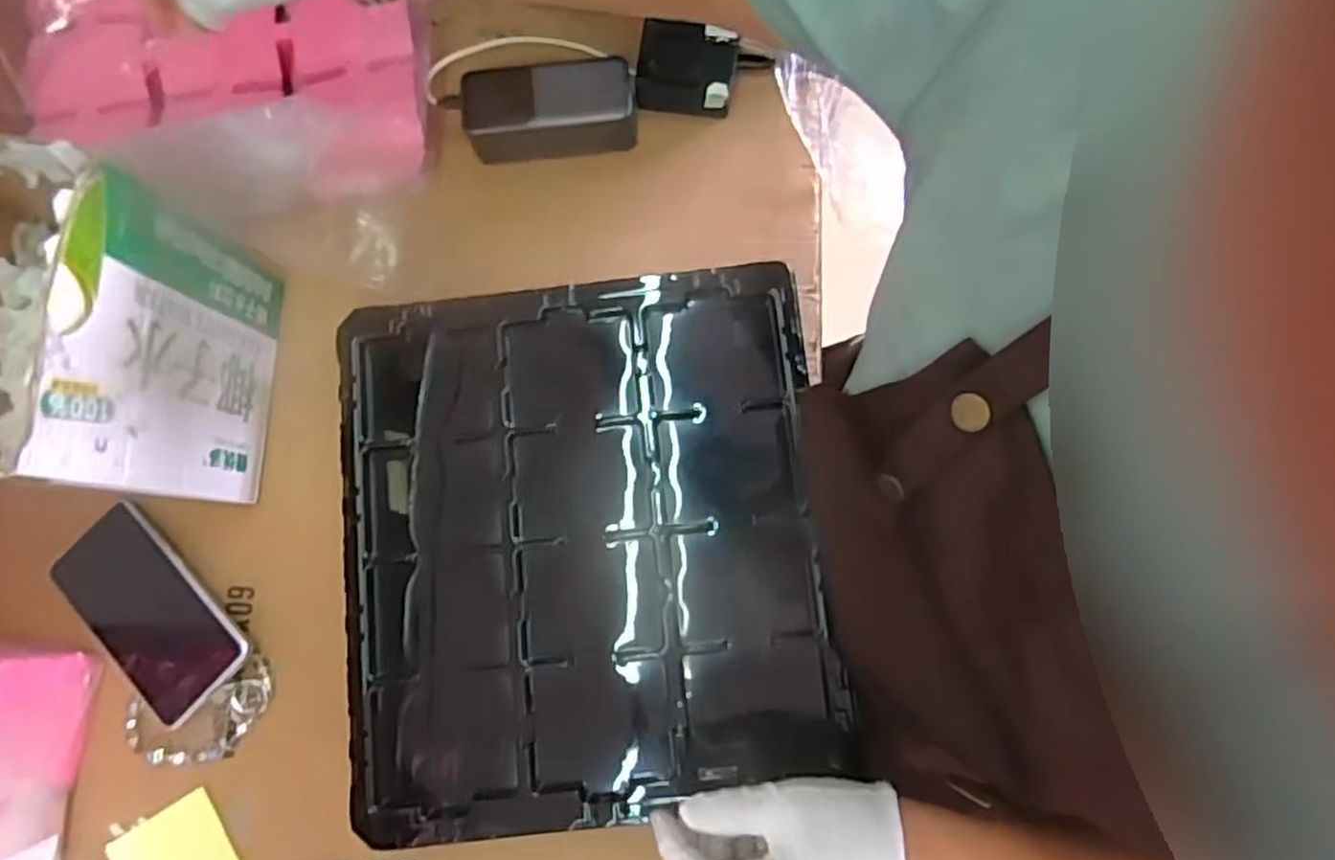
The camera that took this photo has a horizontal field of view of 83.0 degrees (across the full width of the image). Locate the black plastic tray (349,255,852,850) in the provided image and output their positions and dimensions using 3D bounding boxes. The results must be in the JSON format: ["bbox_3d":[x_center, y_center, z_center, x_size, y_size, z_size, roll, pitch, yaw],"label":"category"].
[{"bbox_3d":[-0.060,0.077,0.529,0.328,0.020,0.363,-6,80,0],"label":"black plastic tray"}]

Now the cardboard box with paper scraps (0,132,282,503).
[{"bbox_3d":[-0.382,-0.056,0.490,0.145,0.192,0.196,2,80,1],"label":"cardboard box with paper scraps"}]

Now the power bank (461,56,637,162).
[{"bbox_3d":[-0.092,-0.250,0.601,0.128,0.055,0.058,-6,80,0],"label":"power bank"}]

